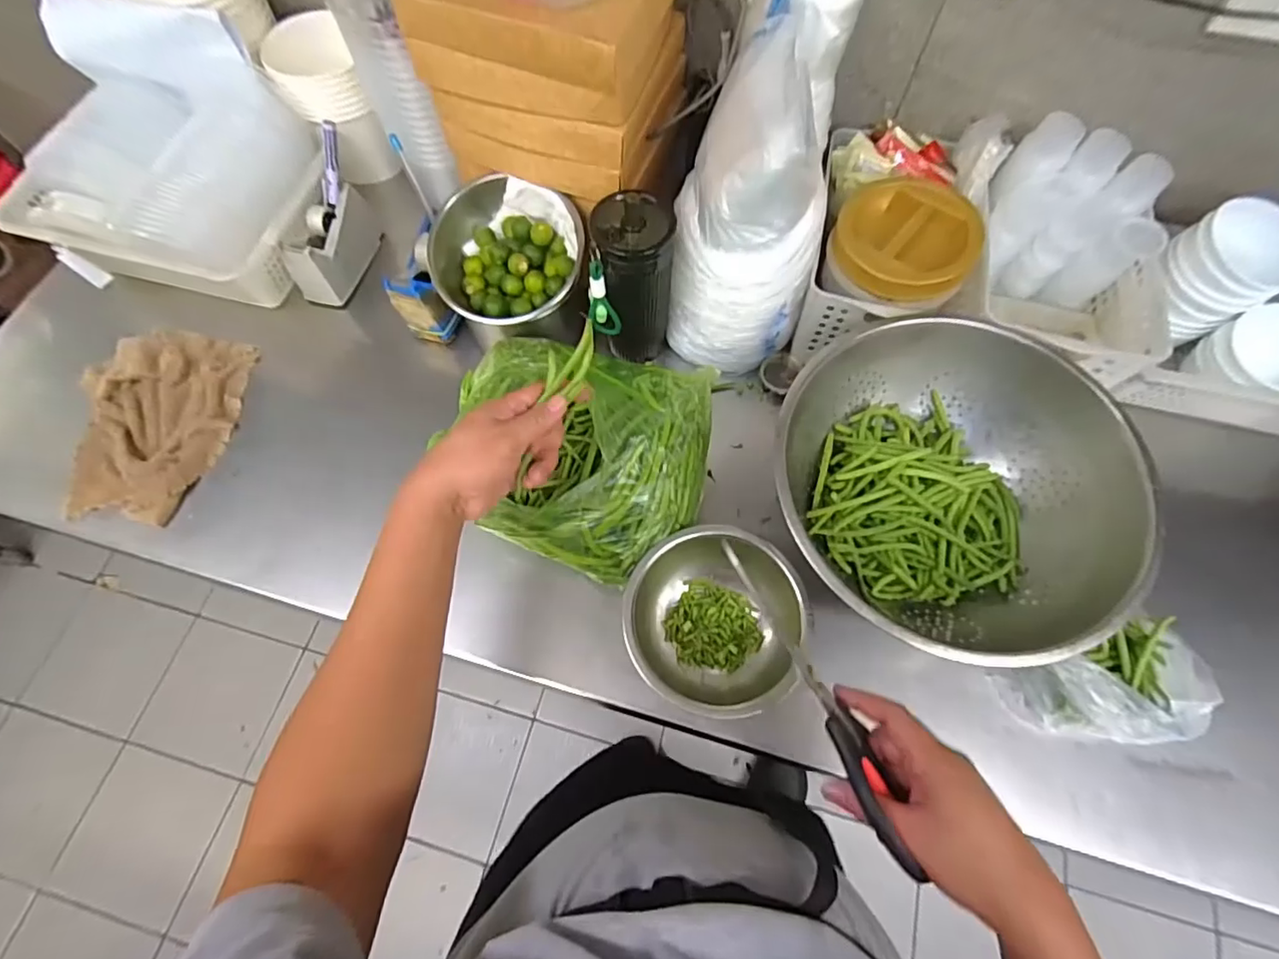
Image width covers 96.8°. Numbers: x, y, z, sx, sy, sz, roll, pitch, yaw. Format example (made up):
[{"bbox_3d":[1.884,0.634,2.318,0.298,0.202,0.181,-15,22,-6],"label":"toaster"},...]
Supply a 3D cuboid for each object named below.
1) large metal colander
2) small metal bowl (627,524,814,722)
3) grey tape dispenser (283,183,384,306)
[{"bbox_3d":[0.287,0.022,0.565,0.312,0.136,0.303,-1,68,0],"label":"large metal colander"},{"bbox_3d":[0.073,0.140,0.552,0.163,0.063,0.165,0,68,0],"label":"small metal bowl"},{"bbox_3d":[-0.406,-0.312,0.752,0.057,0.080,0.136,14,69,6],"label":"grey tape dispenser"}]

